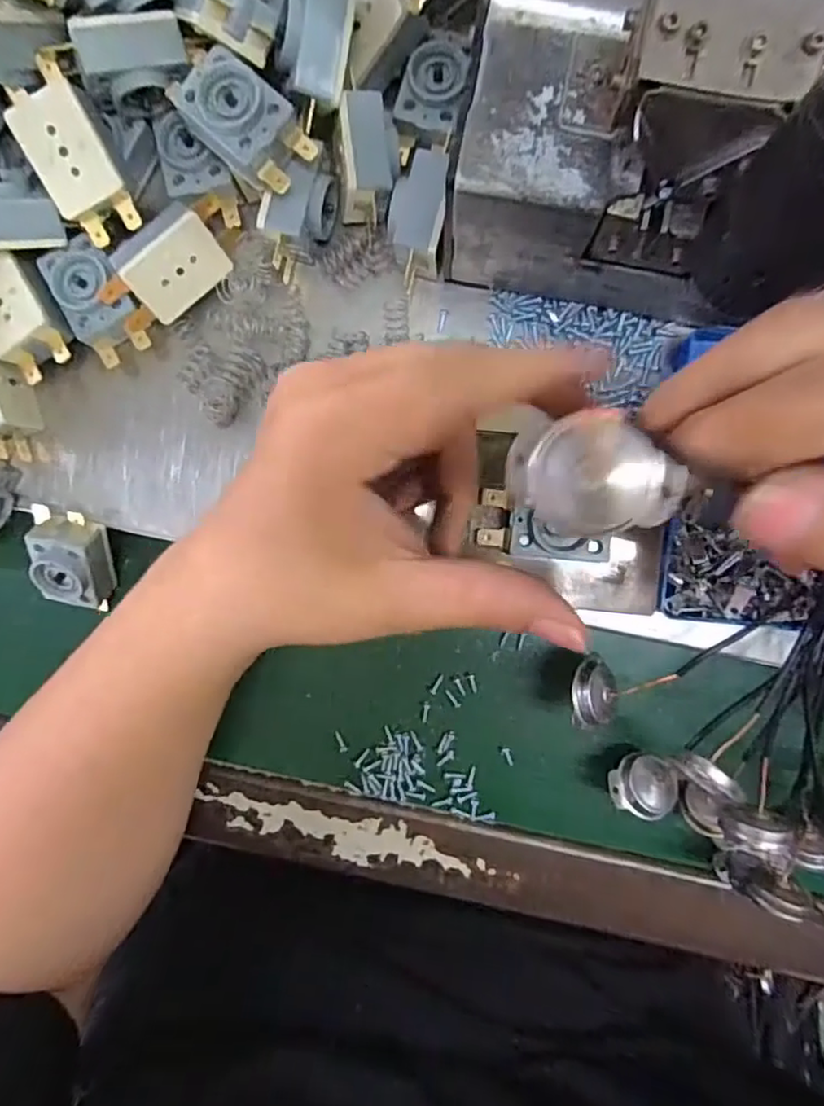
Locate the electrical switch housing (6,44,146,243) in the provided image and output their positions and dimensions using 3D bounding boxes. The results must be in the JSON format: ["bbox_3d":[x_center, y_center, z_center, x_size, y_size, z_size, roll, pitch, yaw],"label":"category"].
[{"bbox_3d":[-0.124,-0.145,0.233,0.028,0.012,0.056,-29,112,4],"label":"electrical switch housing"}]

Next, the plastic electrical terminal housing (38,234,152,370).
[{"bbox_3d":[-0.125,-0.100,0.253,0.026,0.013,0.046,-22,93,4],"label":"plastic electrical terminal housing"}]

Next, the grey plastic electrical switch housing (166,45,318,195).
[{"bbox_3d":[-0.059,-0.151,0.225,0.046,0.014,0.028,42,95,-1],"label":"grey plastic electrical switch housing"}]

